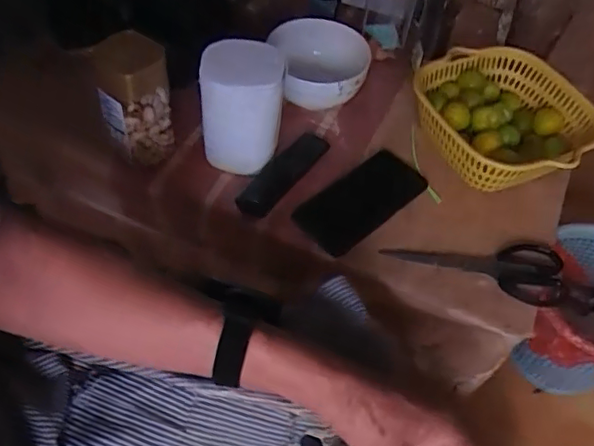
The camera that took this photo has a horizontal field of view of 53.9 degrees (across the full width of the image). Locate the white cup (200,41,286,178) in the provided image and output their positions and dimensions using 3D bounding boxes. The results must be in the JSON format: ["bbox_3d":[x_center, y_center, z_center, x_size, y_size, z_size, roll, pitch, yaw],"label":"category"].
[{"bbox_3d":[-0.062,-0.131,0.669,0.089,0.122,0.083,5,52,-1],"label":"white cup"}]

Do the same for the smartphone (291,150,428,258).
[{"bbox_3d":[0.076,-0.029,0.681,0.162,0.006,0.081,-35,63,-28],"label":"smartphone"}]

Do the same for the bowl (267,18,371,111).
[{"bbox_3d":[0.028,-0.203,0.776,0.117,0.070,0.128,3,52,-3],"label":"bowl"}]

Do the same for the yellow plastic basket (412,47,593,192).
[{"bbox_3d":[0.250,-0.123,0.722,0.190,0.077,0.206,3,52,-3],"label":"yellow plastic basket"}]

